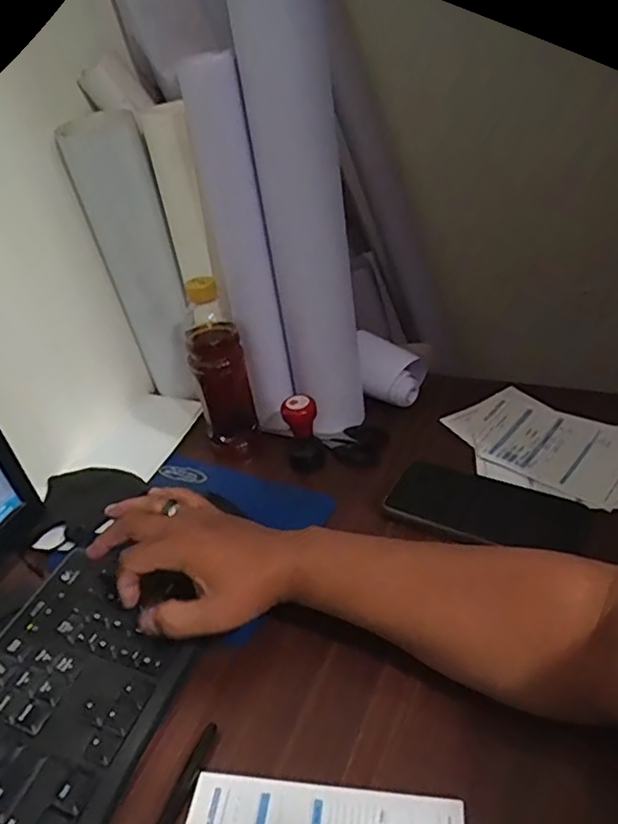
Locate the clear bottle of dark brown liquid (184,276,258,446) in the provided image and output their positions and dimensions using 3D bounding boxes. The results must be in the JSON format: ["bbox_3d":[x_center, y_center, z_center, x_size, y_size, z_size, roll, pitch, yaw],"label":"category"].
[{"bbox_3d":[-0.092,-0.046,0.636,0.057,0.184,0.062,-13,36,-8],"label":"clear bottle of dark brown liquid"}]

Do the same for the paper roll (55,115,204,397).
[{"bbox_3d":[-0.184,-0.150,0.671,0.070,0.305,0.071,-6,34,4],"label":"paper roll"}]

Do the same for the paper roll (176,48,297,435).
[{"bbox_3d":[-0.063,-0.143,0.605,0.049,0.358,0.053,-6,34,4],"label":"paper roll"}]

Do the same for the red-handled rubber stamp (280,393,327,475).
[{"bbox_3d":[-0.005,0.021,0.614,0.035,0.075,0.031,-16,36,-13],"label":"red-handled rubber stamp"}]

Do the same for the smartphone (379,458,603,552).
[{"bbox_3d":[0.157,0.084,0.546,0.164,0.012,0.081,14,41,28],"label":"smartphone"}]

